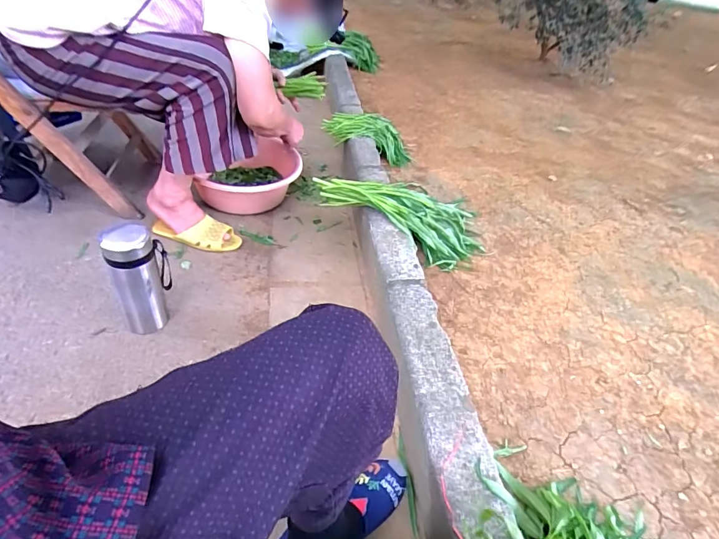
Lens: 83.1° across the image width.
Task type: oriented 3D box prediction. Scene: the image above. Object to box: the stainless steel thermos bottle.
[{"bbox_3d":[-0.438,0.022,0.821,0.094,0.229,0.078,-4,42,-13],"label":"stainless steel thermos bottle"}]

